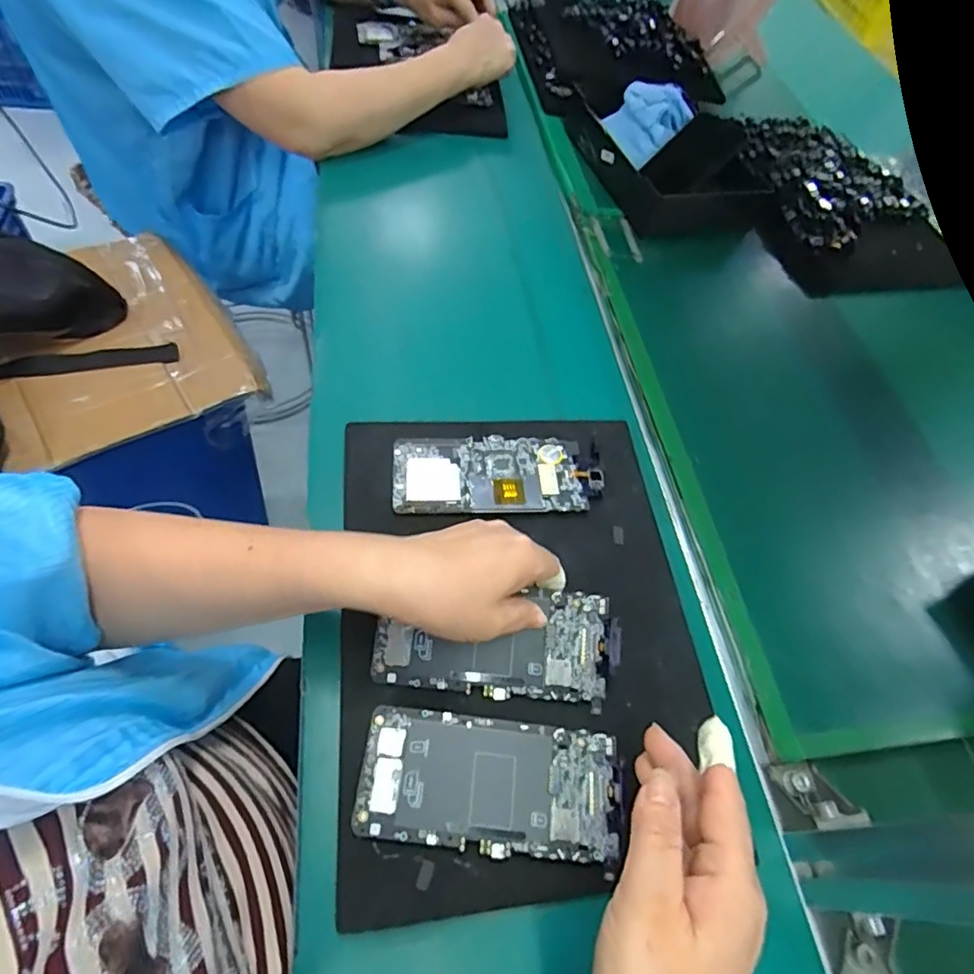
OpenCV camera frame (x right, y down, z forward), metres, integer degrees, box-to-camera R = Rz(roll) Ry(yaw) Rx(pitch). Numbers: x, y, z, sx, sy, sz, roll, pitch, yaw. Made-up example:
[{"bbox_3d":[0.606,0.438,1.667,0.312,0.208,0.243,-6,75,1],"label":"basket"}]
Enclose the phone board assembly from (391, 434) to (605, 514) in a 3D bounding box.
[{"bbox_3d":[0.009,-0.010,0.490,0.173,0.012,0.074,0,58,-9],"label":"phone board assembly"}]

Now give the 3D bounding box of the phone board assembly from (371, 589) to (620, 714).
[{"bbox_3d":[0.007,0.103,0.395,0.158,0.013,0.074,8,76,-2],"label":"phone board assembly"}]

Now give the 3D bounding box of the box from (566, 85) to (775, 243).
[{"bbox_3d":[0.232,-0.438,0.745,0.186,0.061,0.261,-9,59,-15],"label":"box"}]

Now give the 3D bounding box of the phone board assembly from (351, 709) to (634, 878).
[{"bbox_3d":[0.004,0.183,0.360,0.162,0.006,0.075,11,56,-2],"label":"phone board assembly"}]

